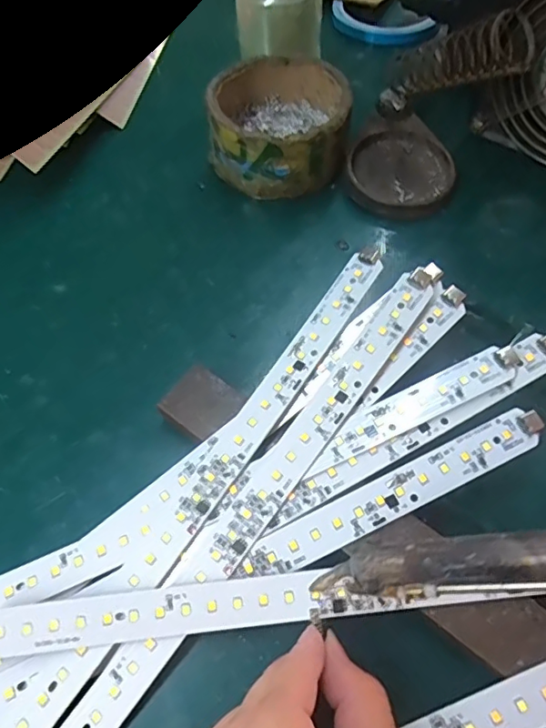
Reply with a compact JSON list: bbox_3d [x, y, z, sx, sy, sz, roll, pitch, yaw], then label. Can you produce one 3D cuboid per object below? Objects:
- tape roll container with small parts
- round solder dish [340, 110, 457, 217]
[{"bbox_3d":[0.005,-0.153,0.338,0.086,0.043,0.087,6,61,5],"label":"tape roll container with small parts"},{"bbox_3d":[0.083,-0.127,0.336,0.065,0.015,0.075,21,63,13],"label":"round solder dish"}]

